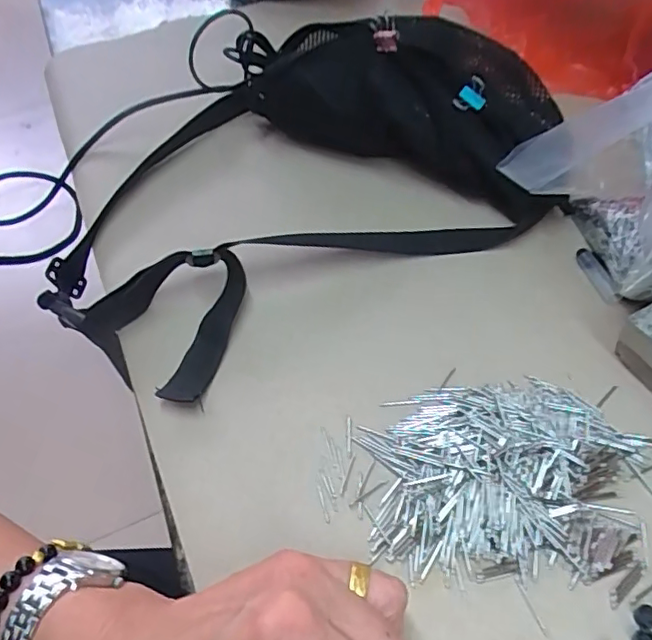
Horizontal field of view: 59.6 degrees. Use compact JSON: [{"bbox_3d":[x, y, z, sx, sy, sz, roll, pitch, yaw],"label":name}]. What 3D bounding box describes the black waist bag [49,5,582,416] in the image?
[{"bbox_3d":[-0.033,-0.110,0.438,0.377,0.125,0.267,-26,51,-15],"label":"black waist bag"}]

